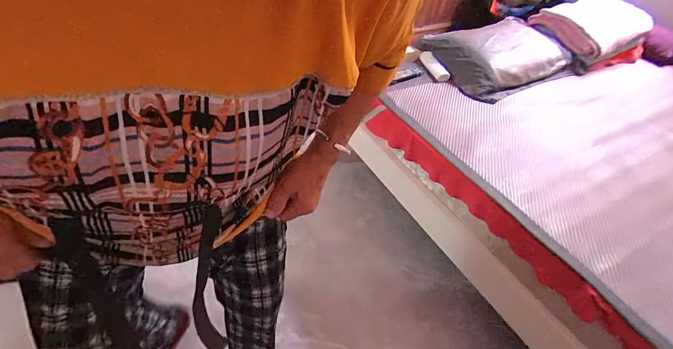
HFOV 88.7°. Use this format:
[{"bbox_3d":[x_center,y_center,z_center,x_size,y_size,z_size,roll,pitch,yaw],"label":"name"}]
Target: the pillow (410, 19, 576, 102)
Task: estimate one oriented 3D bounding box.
[{"bbox_3d":[0.595,-0.475,1.322,0.421,0.142,0.373,-16,51,-17],"label":"pillow"}]

